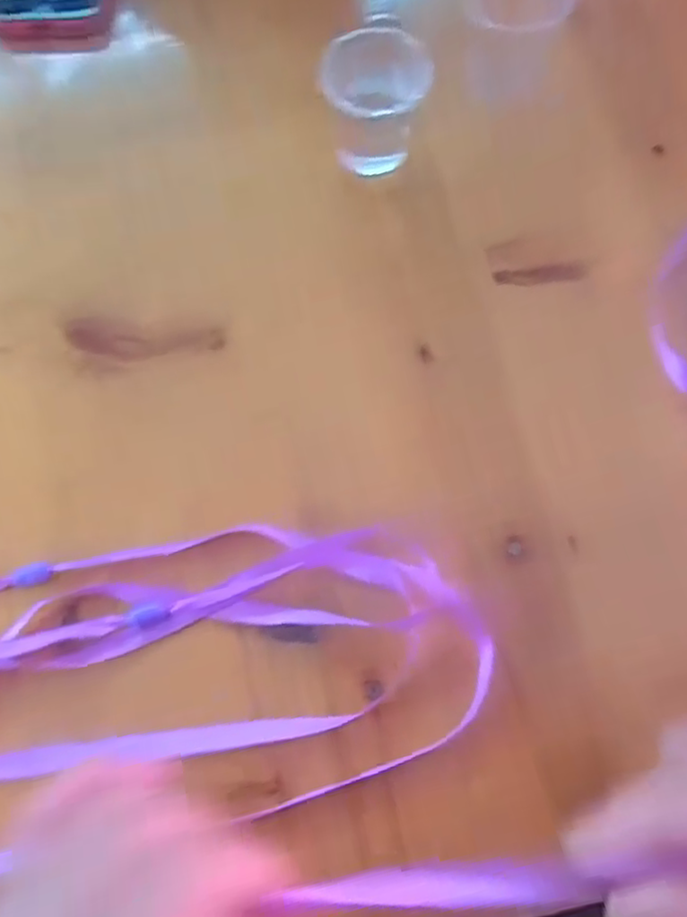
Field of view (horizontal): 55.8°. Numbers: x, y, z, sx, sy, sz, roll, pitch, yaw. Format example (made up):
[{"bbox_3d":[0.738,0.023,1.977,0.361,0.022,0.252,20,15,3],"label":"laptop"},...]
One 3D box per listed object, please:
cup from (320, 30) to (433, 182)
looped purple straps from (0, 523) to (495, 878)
[{"bbox_3d":[0.015,-0.173,0.319,0.044,0.061,0.046,0,72,1],"label":"cup"},{"bbox_3d":[-0.085,0.091,0.258,0.282,0.015,0.109,-12,72,-3],"label":"looped purple straps"}]

